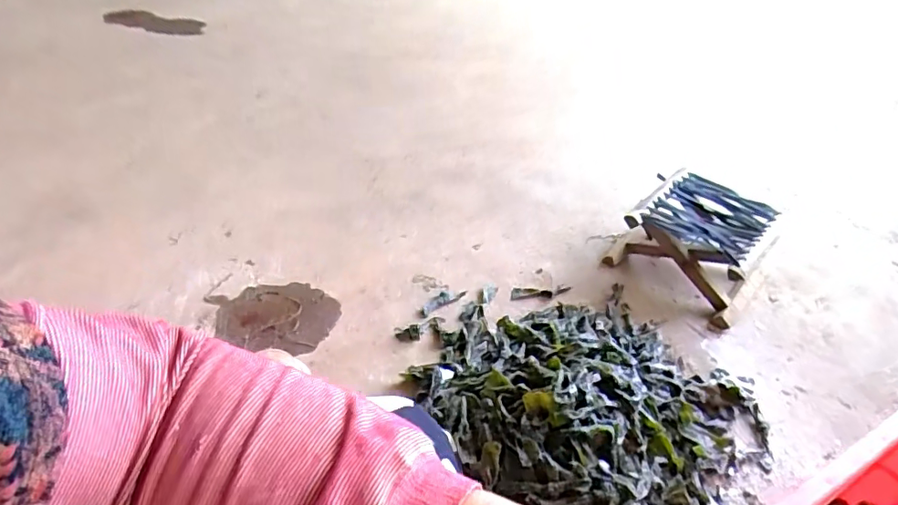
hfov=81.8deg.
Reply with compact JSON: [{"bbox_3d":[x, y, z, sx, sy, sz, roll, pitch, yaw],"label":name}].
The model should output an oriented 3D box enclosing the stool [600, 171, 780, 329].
[{"bbox_3d":[0.480,-0.020,1.010,0.254,0.146,0.235,29,45,25],"label":"stool"}]

